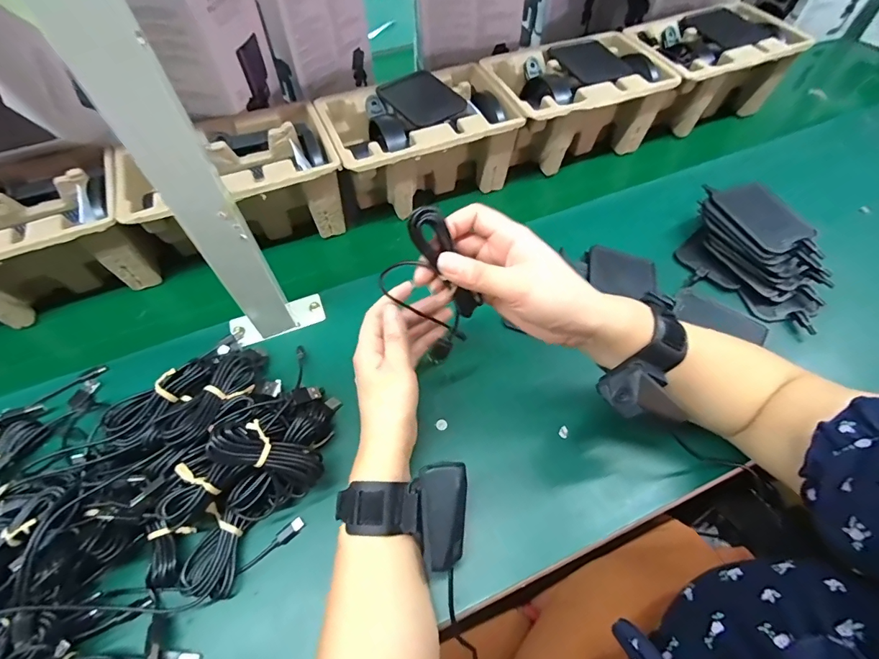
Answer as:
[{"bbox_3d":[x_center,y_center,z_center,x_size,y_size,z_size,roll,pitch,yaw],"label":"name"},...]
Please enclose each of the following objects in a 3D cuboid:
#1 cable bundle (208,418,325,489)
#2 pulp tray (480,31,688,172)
[{"bbox_3d":[-0.133,0.097,0.324,0.018,0.089,0.030,-25,42,43],"label":"cable bundle"},{"bbox_3d":[0.189,-0.315,0.588,0.224,0.112,0.143,-22,57,-10],"label":"pulp tray"}]

